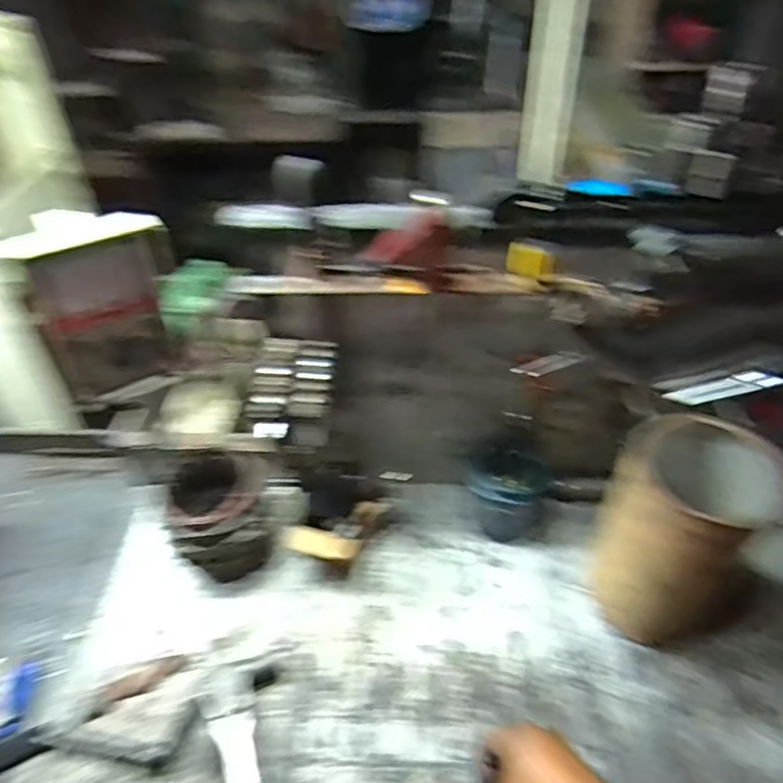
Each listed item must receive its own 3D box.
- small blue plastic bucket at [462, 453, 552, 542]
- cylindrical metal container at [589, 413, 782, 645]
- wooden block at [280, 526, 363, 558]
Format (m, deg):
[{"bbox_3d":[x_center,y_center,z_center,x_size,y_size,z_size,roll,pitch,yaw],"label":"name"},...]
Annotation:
[{"bbox_3d":[0.144,0.121,0.760,0.095,0.083,0.091,0,42,0],"label":"small blue plastic bucket"},{"bbox_3d":[0.292,0.151,0.613,0.130,0.233,0.137,0,42,0],"label":"cylindrical metal container"},{"bbox_3d":[-0.083,0.178,0.697,0.094,0.014,0.026,10,43,12],"label":"wooden block"}]

